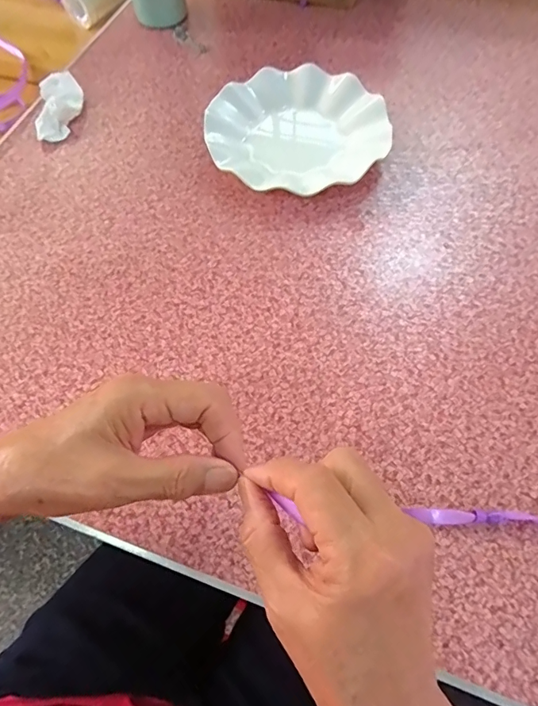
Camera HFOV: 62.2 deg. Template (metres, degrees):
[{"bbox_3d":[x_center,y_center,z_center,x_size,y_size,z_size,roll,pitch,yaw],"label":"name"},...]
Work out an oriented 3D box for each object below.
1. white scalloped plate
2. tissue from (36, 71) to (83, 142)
[{"bbox_3d":[0.029,-0.231,0.466,0.178,0.024,0.178,-2,65,1],"label":"white scalloped plate"},{"bbox_3d":[-0.236,-0.275,0.501,0.043,0.027,0.084,-5,65,0],"label":"tissue"}]

